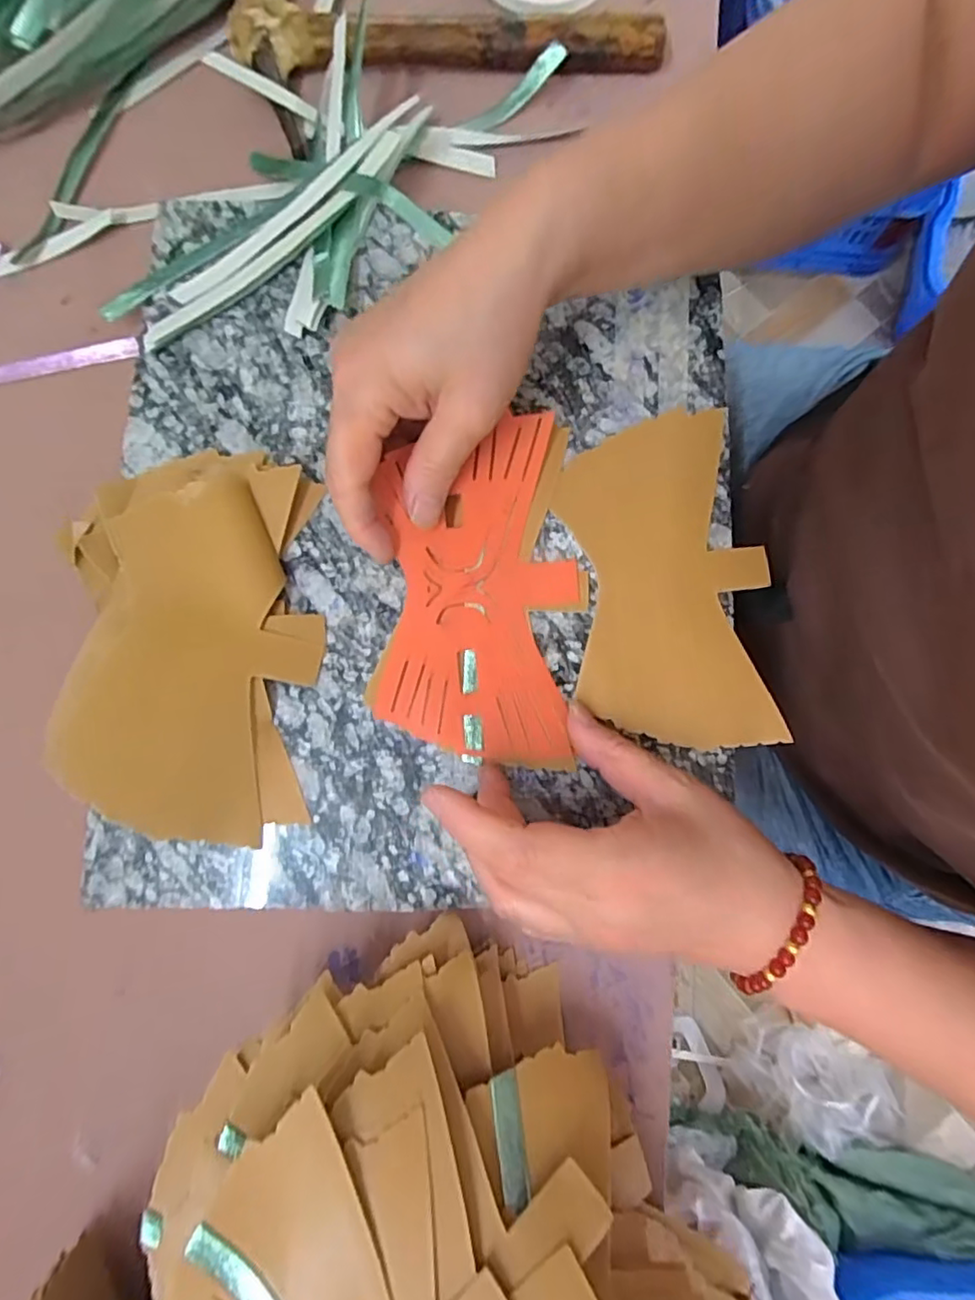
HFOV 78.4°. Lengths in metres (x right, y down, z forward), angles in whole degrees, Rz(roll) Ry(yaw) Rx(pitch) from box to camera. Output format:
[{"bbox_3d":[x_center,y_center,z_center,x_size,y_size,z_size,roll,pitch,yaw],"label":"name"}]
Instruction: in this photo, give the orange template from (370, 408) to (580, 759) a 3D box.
[{"bbox_3d":[-0.004,-0.031,0.281,0.089,0.012,0.156,1,85,-5],"label":"orange template"}]

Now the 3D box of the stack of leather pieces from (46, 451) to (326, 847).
[{"bbox_3d":[-0.131,-0.006,0.267,0.102,0.035,0.174,-5,82,-2],"label":"stack of leather pieces"}]

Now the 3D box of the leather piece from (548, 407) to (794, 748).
[{"bbox_3d":[0.086,-0.035,0.292,0.092,0.004,0.164,-6,81,-2],"label":"leather piece"}]

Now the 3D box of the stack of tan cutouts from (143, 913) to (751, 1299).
[{"bbox_3d":[-0.017,0.222,0.202,0.176,0.110,0.207,-28,83,-5],"label":"stack of tan cutouts"}]

